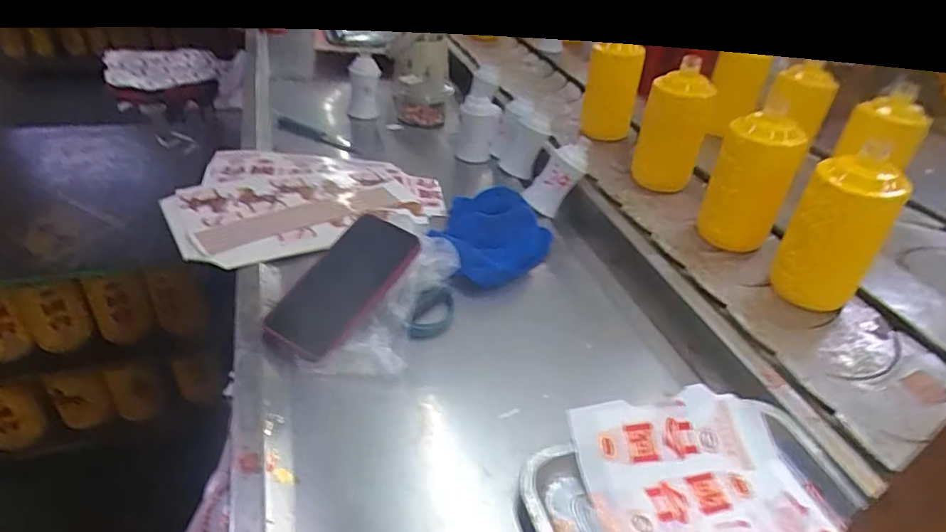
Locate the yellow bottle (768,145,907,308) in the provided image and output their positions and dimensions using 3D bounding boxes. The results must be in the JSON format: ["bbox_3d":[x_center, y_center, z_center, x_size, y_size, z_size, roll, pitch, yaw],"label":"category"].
[{"bbox_3d":[0.404,-0.041,0.629,0.083,0.176,0.077,4,35,-3],"label":"yellow bottle"}]

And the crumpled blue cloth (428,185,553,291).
[{"bbox_3d":[0.027,-0.033,0.695,0.135,0.057,0.171,9,35,5],"label":"crumpled blue cloth"}]

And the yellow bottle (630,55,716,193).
[{"bbox_3d":[0.319,-0.216,0.894,0.093,0.208,0.082,18,37,18],"label":"yellow bottle"}]

